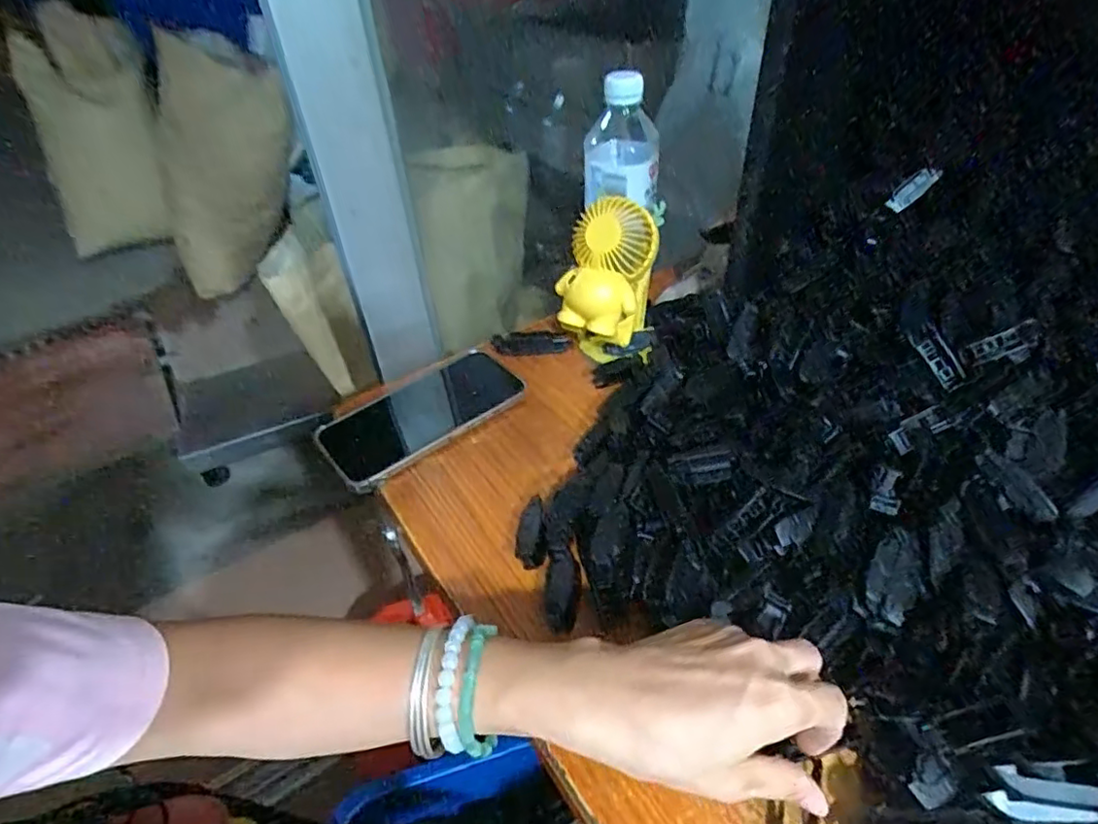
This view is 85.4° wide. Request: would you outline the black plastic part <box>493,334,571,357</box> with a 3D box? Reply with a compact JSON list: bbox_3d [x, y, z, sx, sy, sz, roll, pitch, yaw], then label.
[{"bbox_3d":[-0.018,-0.066,0.568,0.075,0.015,0.020,3,43,8],"label":"black plastic part"}]

